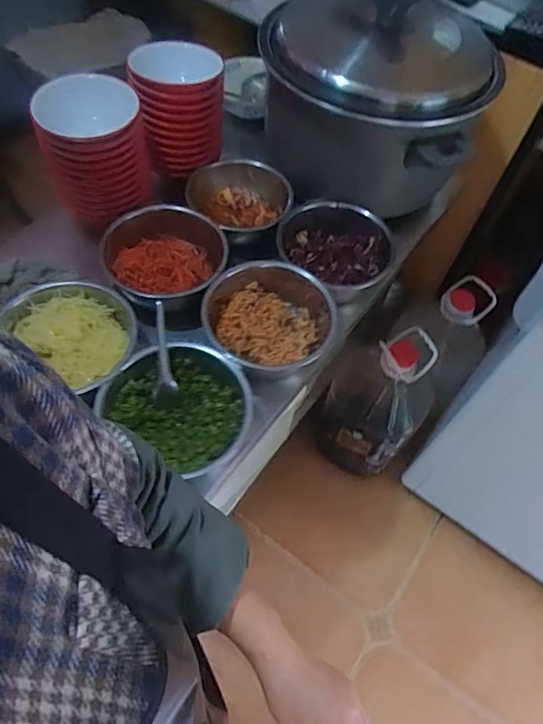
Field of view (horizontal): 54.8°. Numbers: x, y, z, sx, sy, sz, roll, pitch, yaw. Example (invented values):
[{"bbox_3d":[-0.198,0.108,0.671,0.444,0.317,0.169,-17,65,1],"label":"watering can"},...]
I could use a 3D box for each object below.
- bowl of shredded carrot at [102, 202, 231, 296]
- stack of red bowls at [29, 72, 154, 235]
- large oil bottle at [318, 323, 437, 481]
[{"bbox_3d":[-0.187,-0.172,0.901,0.196,0.089,0.182,3,57,-4],"label":"bowl of shredded carrot"},{"bbox_3d":[-0.303,-0.365,0.922,0.165,0.224,0.165,-13,60,-13],"label":"stack of red bowls"},{"bbox_3d":[0.284,0.108,1.458,0.296,0.481,0.273,34,61,16],"label":"large oil bottle"}]

